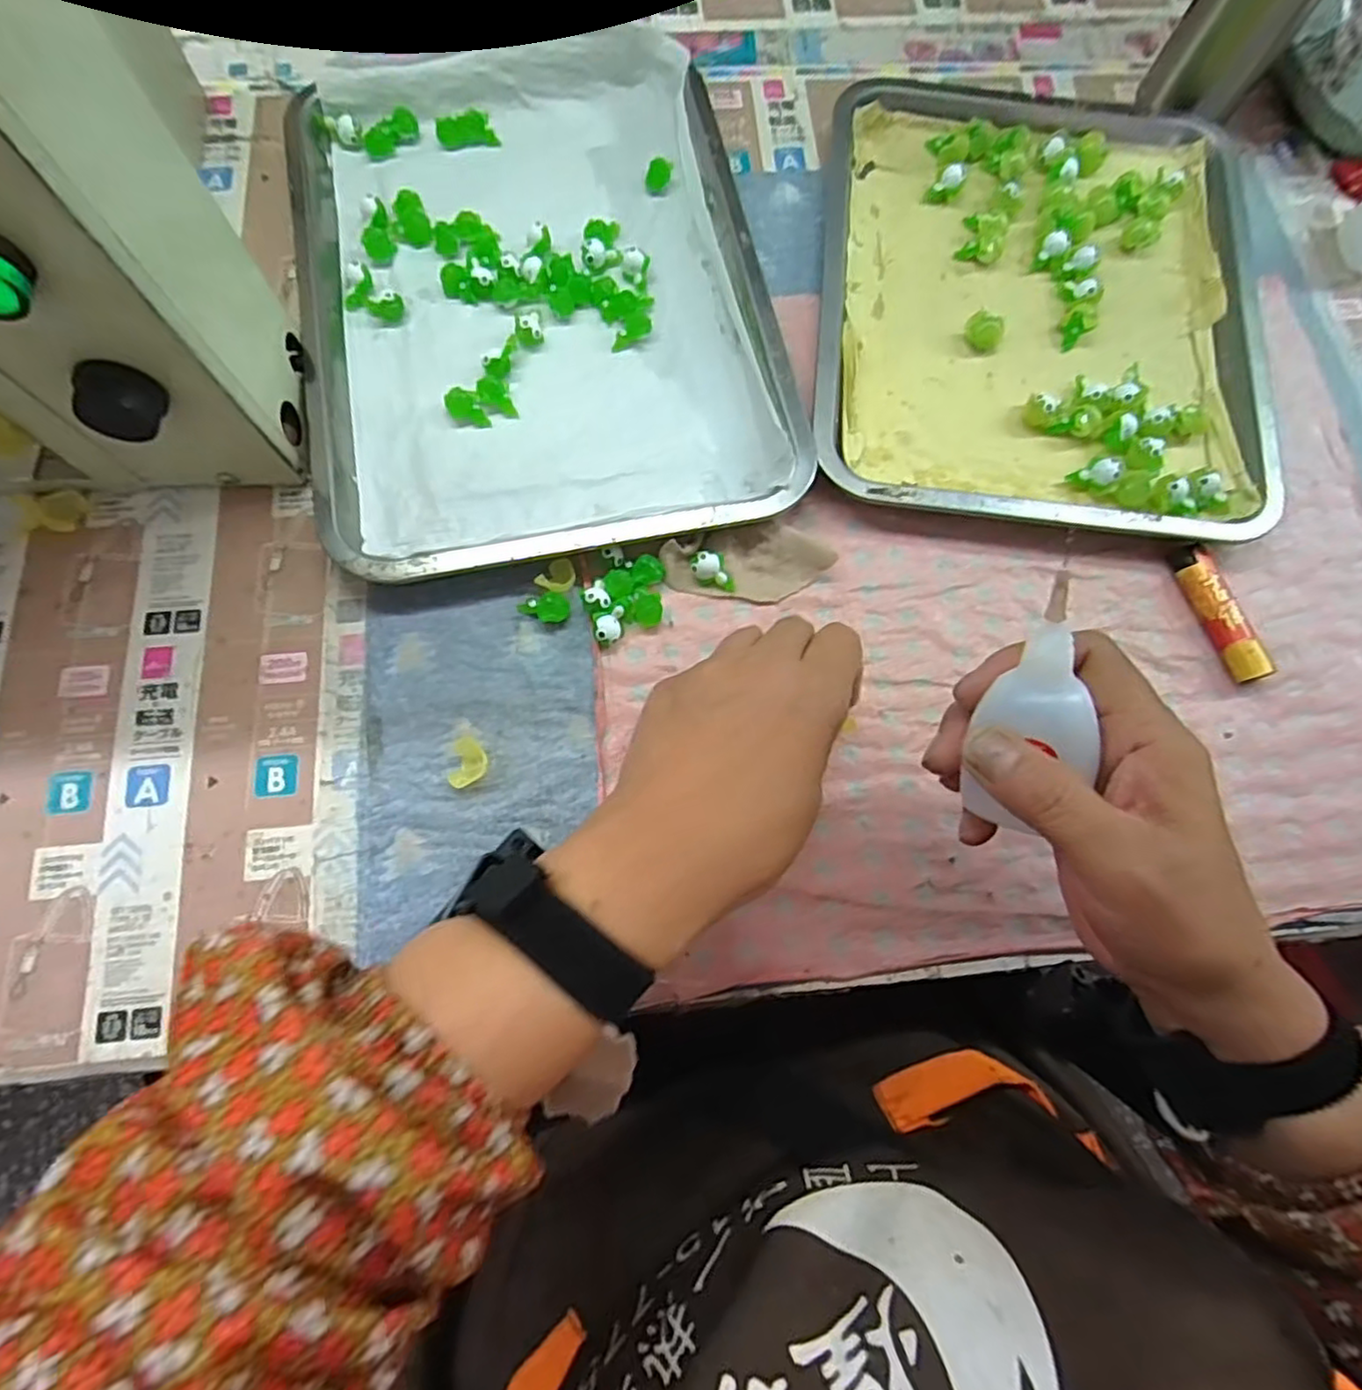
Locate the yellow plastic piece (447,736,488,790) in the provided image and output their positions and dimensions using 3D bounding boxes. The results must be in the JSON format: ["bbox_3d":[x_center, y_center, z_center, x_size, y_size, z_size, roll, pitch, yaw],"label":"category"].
[{"bbox_3d":[-0.104,0.034,0.331,0.017,0.008,0.025,8,76,0],"label":"yellow plastic piece"}]

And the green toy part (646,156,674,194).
[{"bbox_3d":[-0.014,-0.328,0.424,0.016,0.011,0.013,4,76,-1],"label":"green toy part"}]

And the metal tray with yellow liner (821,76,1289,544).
[{"bbox_3d":[0.216,-0.242,0.406,0.253,0.025,0.310,6,76,-1],"label":"metal tray with yellow liner"}]

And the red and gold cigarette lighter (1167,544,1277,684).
[{"bbox_3d":[0.289,-0.044,0.362,0.017,0.015,0.077,-18,77,-6],"label":"red and gold cigarette lighter"}]

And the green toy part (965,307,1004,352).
[{"bbox_3d":[0.182,-0.218,0.404,0.022,0.015,0.016,33,77,6],"label":"green toy part"}]

